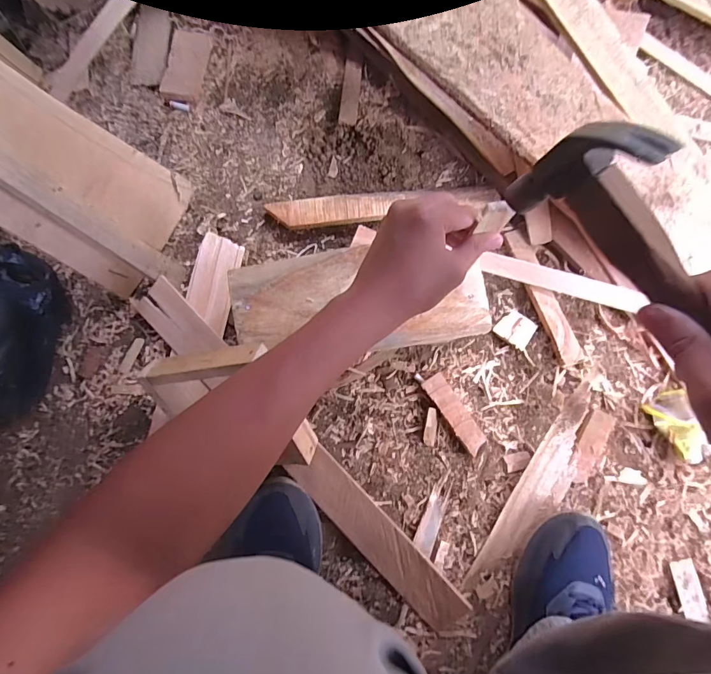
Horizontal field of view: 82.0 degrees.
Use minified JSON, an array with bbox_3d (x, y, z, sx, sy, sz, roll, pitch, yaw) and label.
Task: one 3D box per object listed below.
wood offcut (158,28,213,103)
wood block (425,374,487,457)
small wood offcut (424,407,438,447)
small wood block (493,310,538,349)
[{"bbox_3d":[-0.254,-0.410,0.613,0.052,0.017,0.118,9,81,-1],"label":"wood offcut"},{"bbox_3d":[0.133,0.101,0.543,0.031,0.016,0.110,-33,84,-6],"label":"wood block"},{"bbox_3d":[0.100,0.119,0.541,0.017,0.010,0.049,9,81,-1],"label":"small wood offcut"},{"bbox_3d":[0.227,-0.011,0.577,0.047,0.011,0.047,44,82,4],"label":"small wood block"}]

